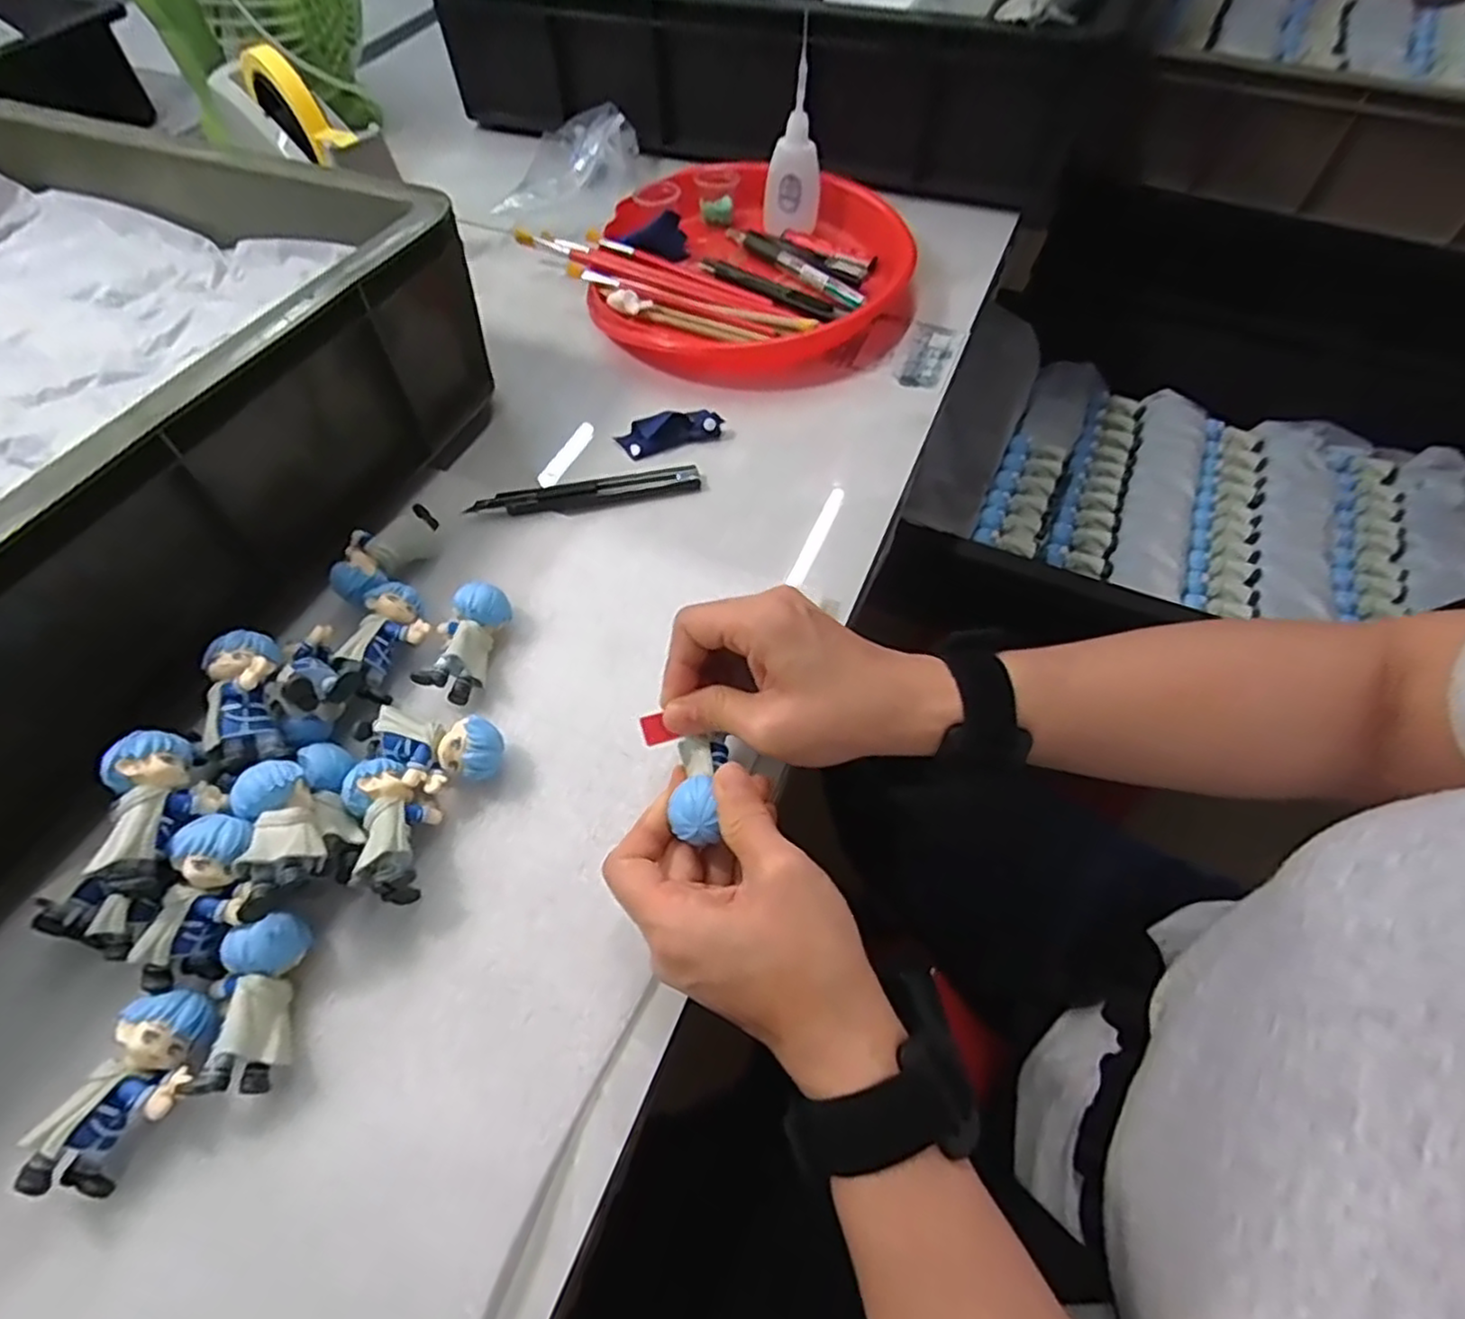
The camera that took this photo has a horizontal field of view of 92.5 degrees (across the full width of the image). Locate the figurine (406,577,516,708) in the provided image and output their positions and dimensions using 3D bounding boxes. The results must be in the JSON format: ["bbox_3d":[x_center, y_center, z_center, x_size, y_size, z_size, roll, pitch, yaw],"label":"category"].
[{"bbox_3d":[-0.138,-0.009,0.356,0.033,0.027,0.059,8,57,6],"label":"figurine"}]

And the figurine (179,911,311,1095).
[{"bbox_3d":[-0.184,0.131,0.267,0.034,0.030,0.058,-5,57,-2],"label":"figurine"}]

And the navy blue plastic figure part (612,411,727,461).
[{"bbox_3d":[-0.039,-0.148,0.456,0.066,0.013,0.025,-17,58,-10],"label":"navy blue plastic figure part"}]

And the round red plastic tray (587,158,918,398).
[{"bbox_3d":[0.016,-0.296,0.534,0.236,0.042,0.234,5,57,4],"label":"round red plastic tray"}]

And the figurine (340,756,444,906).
[{"bbox_3d":[-0.145,0.071,0.302,0.030,0.033,0.059,-22,59,-13],"label":"figurine"}]

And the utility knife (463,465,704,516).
[{"bbox_3d":[-0.086,-0.099,0.427,0.134,0.011,0.019,-12,57,-7],"label":"utility knife"}]

